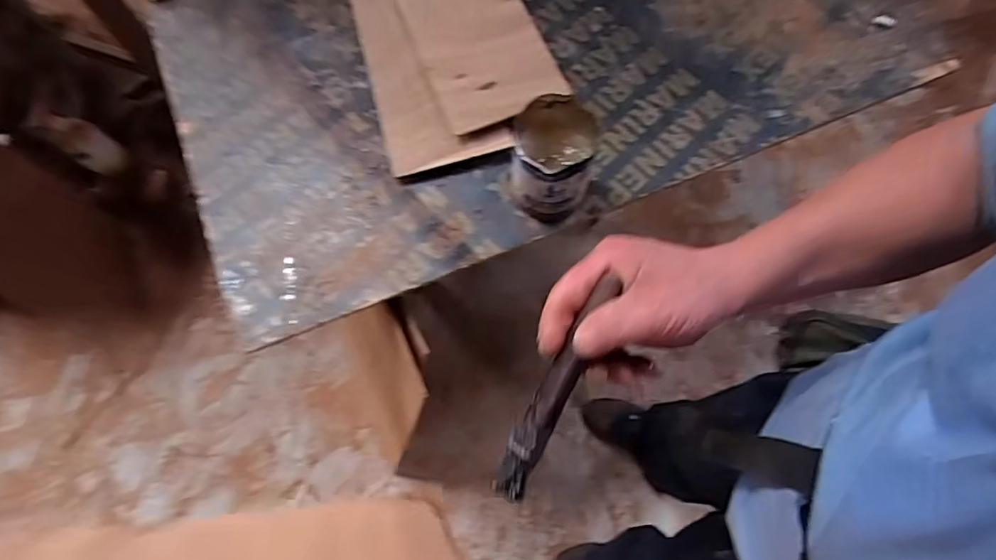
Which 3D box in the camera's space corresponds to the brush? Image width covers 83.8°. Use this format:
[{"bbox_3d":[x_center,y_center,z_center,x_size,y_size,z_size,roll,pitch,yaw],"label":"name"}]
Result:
[{"bbox_3d":[0.033,0.062,0.320,0.019,0.011,0.139,26,92,8],"label":"brush"}]

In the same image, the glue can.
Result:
[{"bbox_3d":[0.056,-0.125,0.590,0.082,0.103,0.089,0,71,0],"label":"glue can"}]

